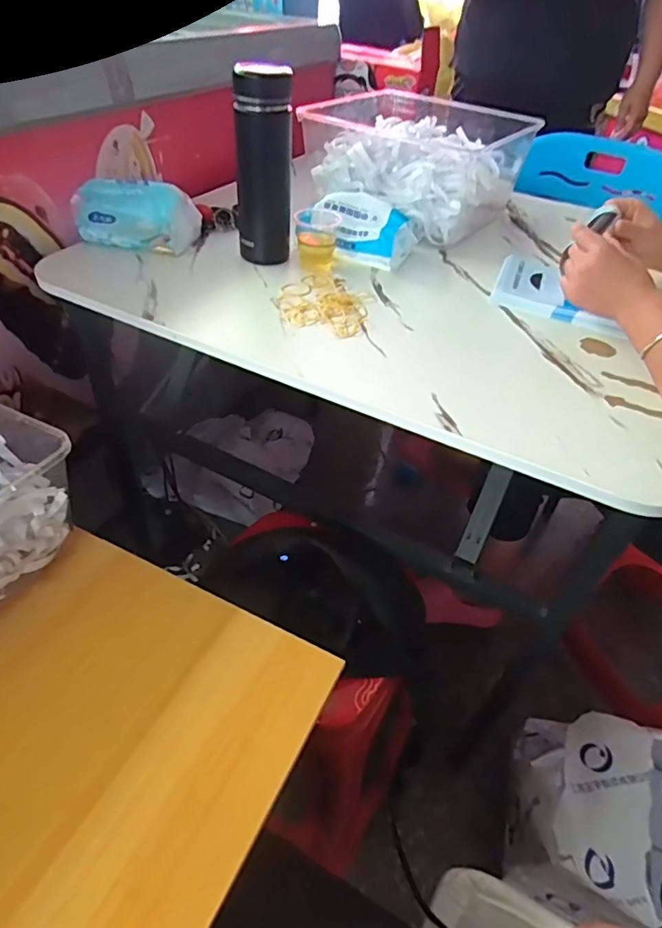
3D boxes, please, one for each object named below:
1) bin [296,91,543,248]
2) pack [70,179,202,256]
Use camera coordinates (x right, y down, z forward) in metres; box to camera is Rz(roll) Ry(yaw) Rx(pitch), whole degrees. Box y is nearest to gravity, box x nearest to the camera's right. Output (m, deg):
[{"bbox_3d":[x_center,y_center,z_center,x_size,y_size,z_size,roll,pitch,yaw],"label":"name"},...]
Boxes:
[{"bbox_3d":[0.141,-0.497,0.893,0.274,0.151,0.279,29,48,23],"label":"bin"},{"bbox_3d":[-0.273,-0.345,0.748,0.155,0.079,0.075,13,43,8],"label":"pack"}]

